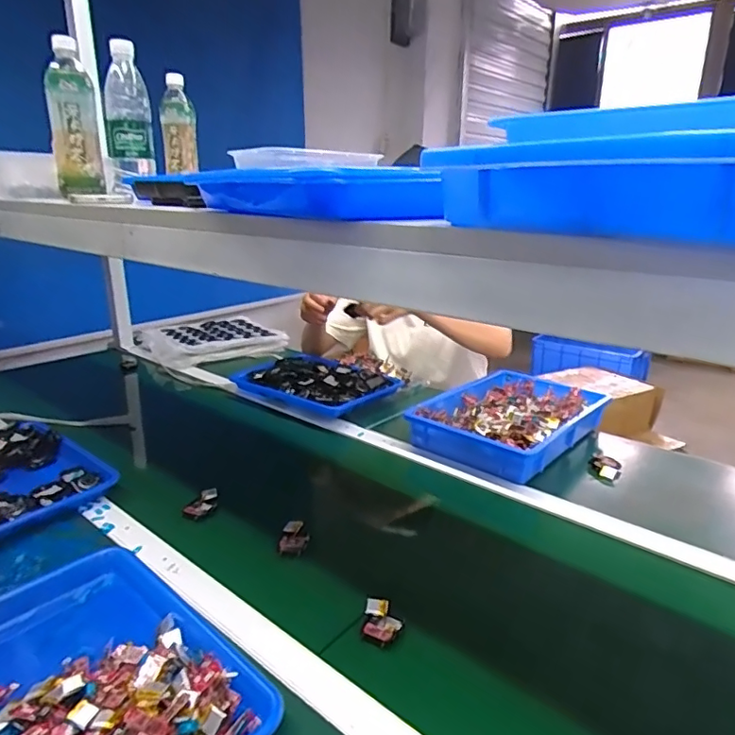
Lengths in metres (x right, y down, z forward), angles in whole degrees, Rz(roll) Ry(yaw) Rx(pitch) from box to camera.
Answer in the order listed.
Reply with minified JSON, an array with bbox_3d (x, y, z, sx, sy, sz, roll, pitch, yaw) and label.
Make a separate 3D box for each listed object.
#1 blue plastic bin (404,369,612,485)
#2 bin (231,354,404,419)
[{"bbox_3d":[0.262,0.092,1.029,0.256,0.055,0.348,17,25,41],"label":"blue plastic bin"},{"bbox_3d":[-0.125,0.025,1.233,0.339,0.047,0.210,12,22,33],"label":"bin"}]

